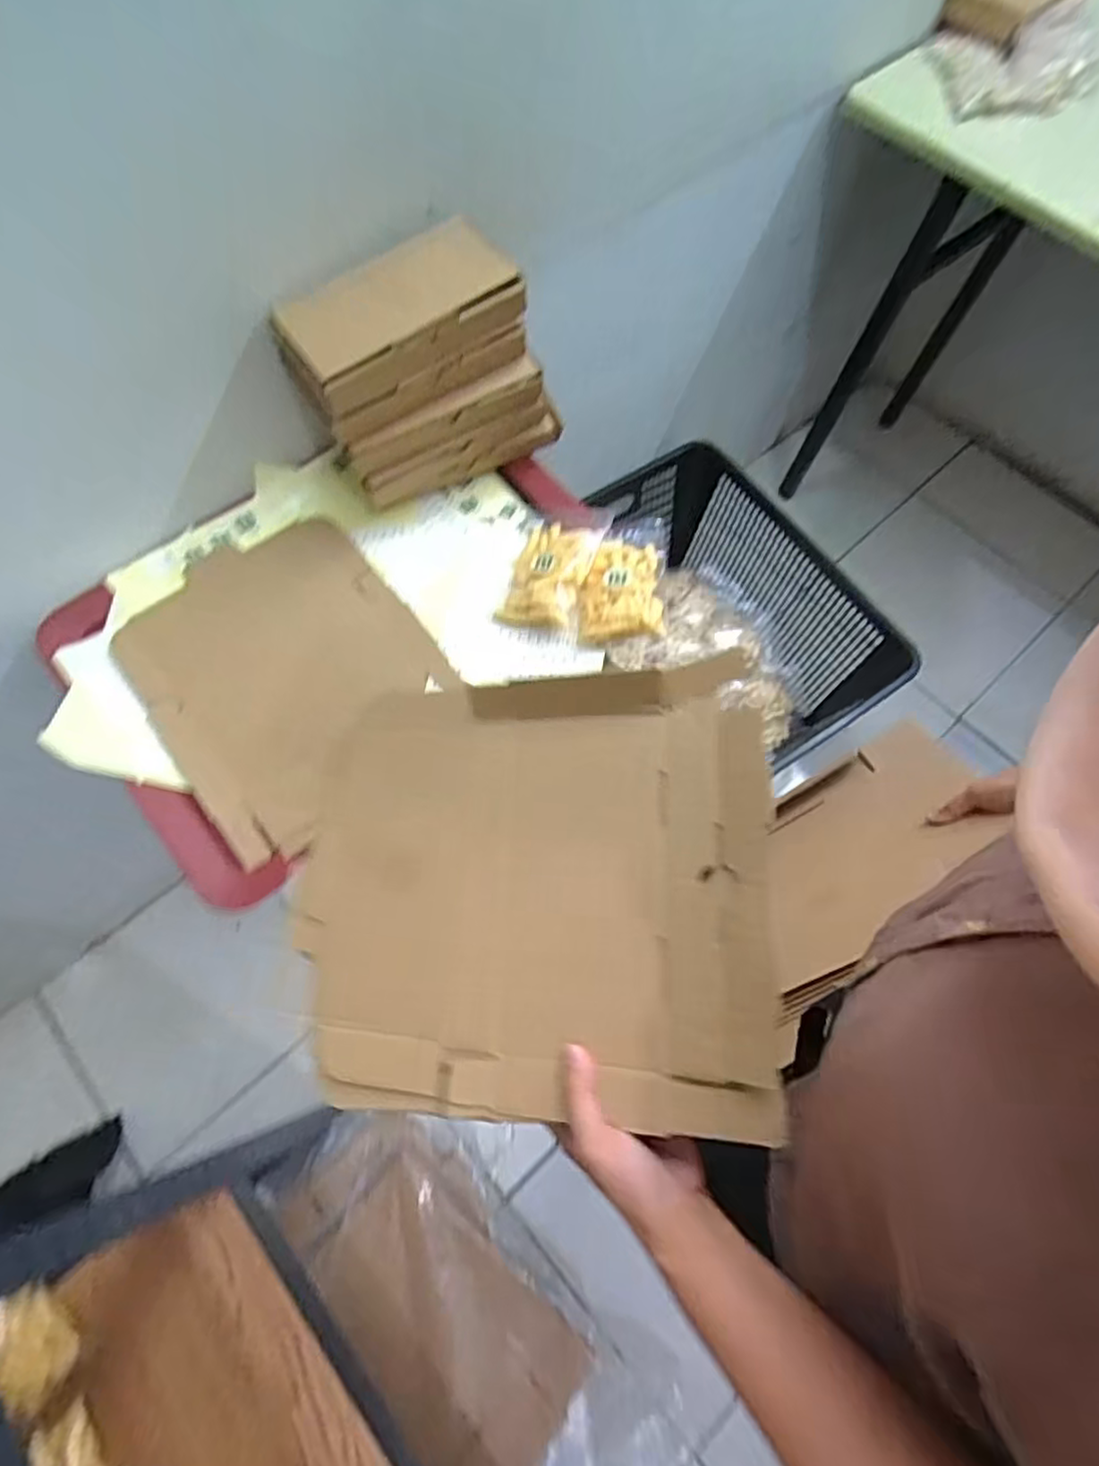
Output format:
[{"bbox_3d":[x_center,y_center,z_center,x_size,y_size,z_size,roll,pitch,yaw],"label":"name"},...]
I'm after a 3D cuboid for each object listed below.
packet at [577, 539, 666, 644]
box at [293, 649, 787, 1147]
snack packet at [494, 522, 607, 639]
[{"bbox_3d":[0.068,-0.142,0.660,0.079,0.028,0.109,0,68,-1],"label":"packet"},{"bbox_3d":[-0.024,0.092,0.412,0.299,0.019,0.251,-5,73,20],"label":"box"},{"bbox_3d":[0.002,-0.161,0.673,0.078,0.031,0.115,16,69,6],"label":"snack packet"}]

